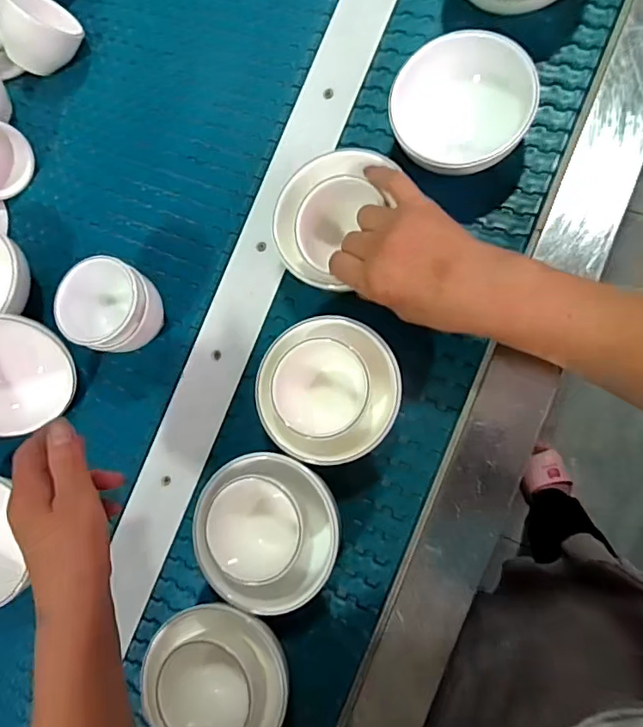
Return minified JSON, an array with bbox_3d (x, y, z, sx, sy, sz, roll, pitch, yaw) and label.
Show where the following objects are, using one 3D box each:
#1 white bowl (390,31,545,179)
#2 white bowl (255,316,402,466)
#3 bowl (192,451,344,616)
[{"bbox_3d":[0.113,-0.209,0.433,0.110,0.062,0.089,1,82,12],"label":"white bowl"},{"bbox_3d":[0.007,0.020,0.434,0.114,0.046,0.109,-2,81,11],"label":"white bowl"},{"bbox_3d":[-0.042,0.133,0.425,0.111,0.059,0.115,-2,81,11],"label":"bowl"}]

